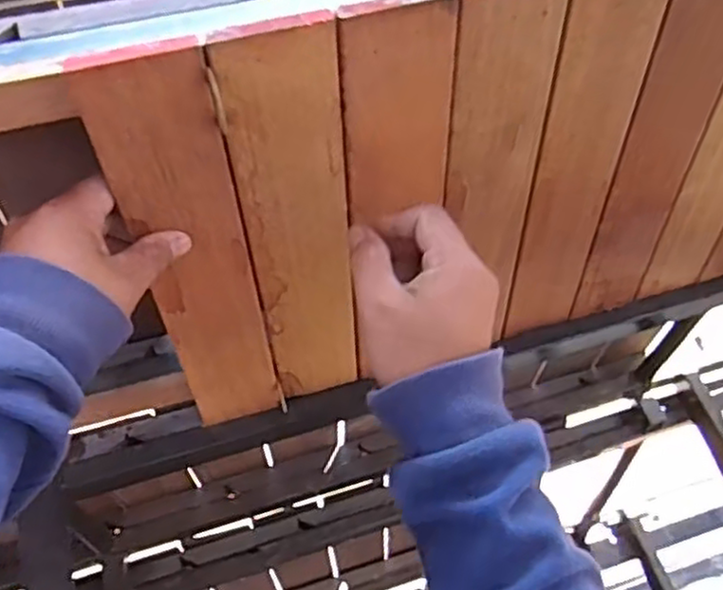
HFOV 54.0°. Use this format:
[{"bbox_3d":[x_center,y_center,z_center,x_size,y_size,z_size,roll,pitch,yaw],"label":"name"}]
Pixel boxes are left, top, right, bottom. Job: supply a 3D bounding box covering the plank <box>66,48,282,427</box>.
[{"bbox_3d":[-0.103,-0.009,0.463,0.067,0.320,0.007,-13,51,-9],"label":"plank"}]

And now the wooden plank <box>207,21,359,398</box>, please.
[{"bbox_3d":[-0.040,-0.027,0.476,0.066,0.319,0.008,-16,53,-10],"label":"wooden plank"}]

